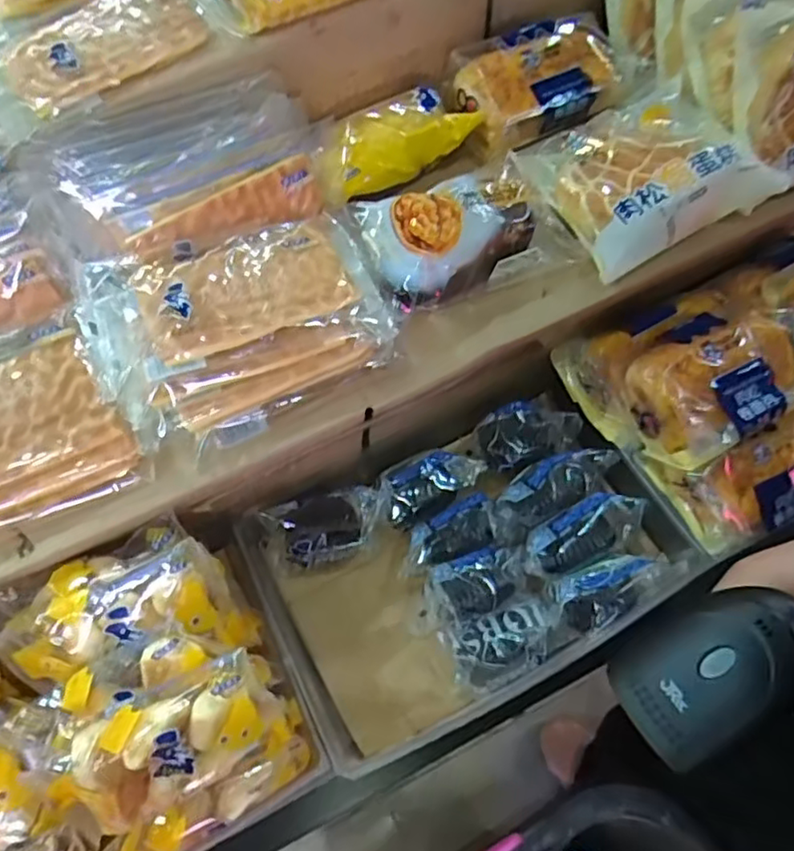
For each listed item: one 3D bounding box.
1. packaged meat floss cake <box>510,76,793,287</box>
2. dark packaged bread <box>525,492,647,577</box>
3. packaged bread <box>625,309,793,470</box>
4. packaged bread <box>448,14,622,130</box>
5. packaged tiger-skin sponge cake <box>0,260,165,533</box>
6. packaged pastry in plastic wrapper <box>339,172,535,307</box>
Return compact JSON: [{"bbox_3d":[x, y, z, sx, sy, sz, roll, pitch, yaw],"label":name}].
[{"bbox_3d":[0.170,-0.182,0.453,0.128,0.039,0.124,-26,64,-10],"label":"packaged meat floss cake"},{"bbox_3d":[0.137,0.081,0.485,0.096,0.036,0.039,-21,63,-8],"label":"dark packaged bread"},{"bbox_3d":[0.236,-0.035,0.467,0.138,0.047,0.086,-28,64,-11],"label":"packaged bread"},{"bbox_3d":[0.109,-0.266,0.489,0.119,0.037,0.072,-19,63,-7],"label":"packaged bread"},{"bbox_3d":[-0.232,-0.001,0.381,0.176,0.056,0.110,-25,64,-10],"label":"packaged tiger-skin sponge cake"},{"bbox_3d":[0.032,-0.120,0.426,0.113,0.061,0.074,-17,63,-6],"label":"packaged pastry in plastic wrapper"}]

